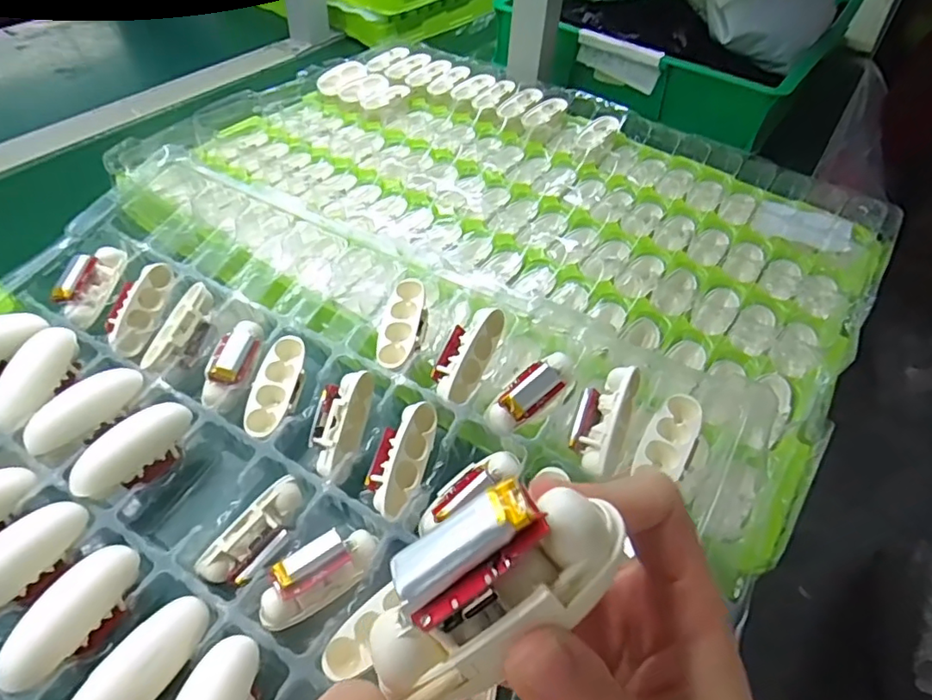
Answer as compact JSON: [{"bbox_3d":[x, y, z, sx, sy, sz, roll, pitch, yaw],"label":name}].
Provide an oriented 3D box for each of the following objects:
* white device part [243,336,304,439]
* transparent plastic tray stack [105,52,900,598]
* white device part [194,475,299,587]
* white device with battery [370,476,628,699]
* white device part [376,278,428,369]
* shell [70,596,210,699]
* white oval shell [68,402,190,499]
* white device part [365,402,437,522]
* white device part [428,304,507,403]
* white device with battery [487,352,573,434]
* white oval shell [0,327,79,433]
[{"bbox_3d":[-0.112,0.022,0.339,0.026,0.012,0.063,9,61,4],"label":"white device part"},{"bbox_3d":[0.024,-0.125,0.490,0.583,0.055,0.418,29,53,22],"label":"transparent plastic tray stack"},{"bbox_3d":[-0.107,0.095,0.291,0.026,0.014,0.061,33,74,24],"label":"white device part"},{"bbox_3d":[0.004,0.050,0.129,0.057,0.024,0.033,-37,101,-10],"label":"white device with battery"},{"bbox_3d":[-0.038,-0.016,0.351,0.025,0.013,0.063,8,60,4],"label":"white device part"},{"bbox_3d":[-0.142,0.135,0.243,0.026,0.012,0.064,26,51,19],"label":"shell"},{"bbox_3d":[-0.183,0.051,0.309,0.020,0.019,0.064,33,54,24],"label":"white oval shell"},{"bbox_3d":[-0.036,0.059,0.311,0.029,0.016,0.064,15,63,10],"label":"white device part"},{"bbox_3d":[0.002,0.002,0.340,0.020,0.021,0.061,9,64,55],"label":"white device part"},{"bbox_3d":[0.037,0.022,0.318,0.061,0.015,0.021,-40,60,-17],"label":"white device with battery"},{"bbox_3d":[-0.259,0.016,0.337,0.019,0.022,0.064,13,65,8],"label":"white oval shell"}]

